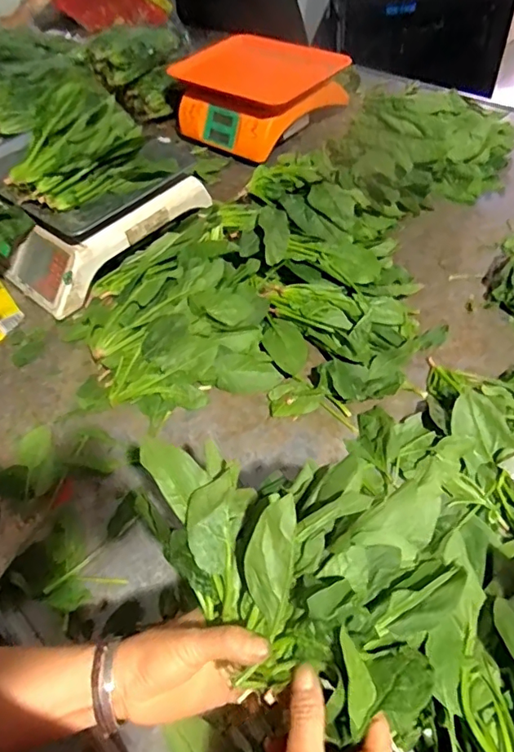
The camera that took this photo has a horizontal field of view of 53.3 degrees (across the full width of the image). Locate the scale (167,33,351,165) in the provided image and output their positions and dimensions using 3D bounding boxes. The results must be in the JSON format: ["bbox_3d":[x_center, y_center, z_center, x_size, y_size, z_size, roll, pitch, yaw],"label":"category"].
[{"bbox_3d":[-0.011,-0.582,1.051,0.323,0.103,0.268,33,62,27],"label":"scale"}]

